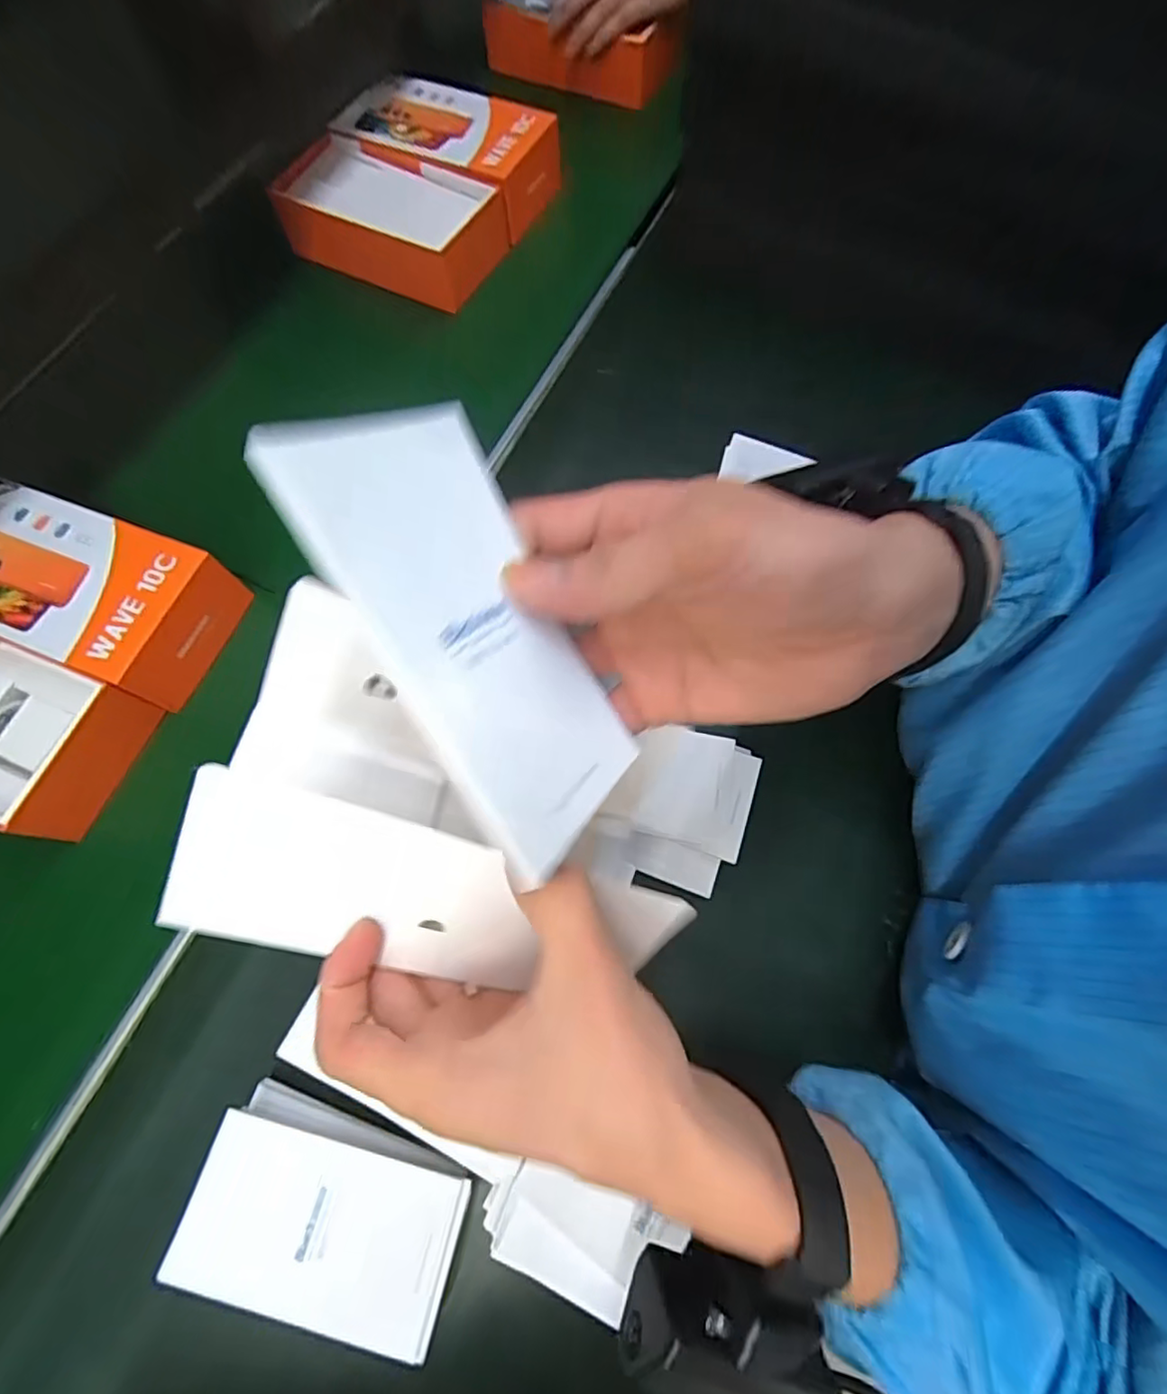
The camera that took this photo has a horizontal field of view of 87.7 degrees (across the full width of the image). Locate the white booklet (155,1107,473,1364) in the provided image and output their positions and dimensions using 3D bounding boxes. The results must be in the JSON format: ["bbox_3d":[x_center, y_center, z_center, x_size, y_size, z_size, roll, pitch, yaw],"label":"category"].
[{"bbox_3d":[-0.122,0.246,0.281,0.124,0.004,0.065,13,59,5],"label":"white booklet"}]

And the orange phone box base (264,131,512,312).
[{"bbox_3d":[-0.178,-0.434,0.550,0.202,0.055,0.107,25,73,11],"label":"orange phone box base"}]

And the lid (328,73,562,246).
[{"bbox_3d":[-0.126,-0.517,0.572,0.216,0.048,0.107,27,73,12],"label":"lid"}]

